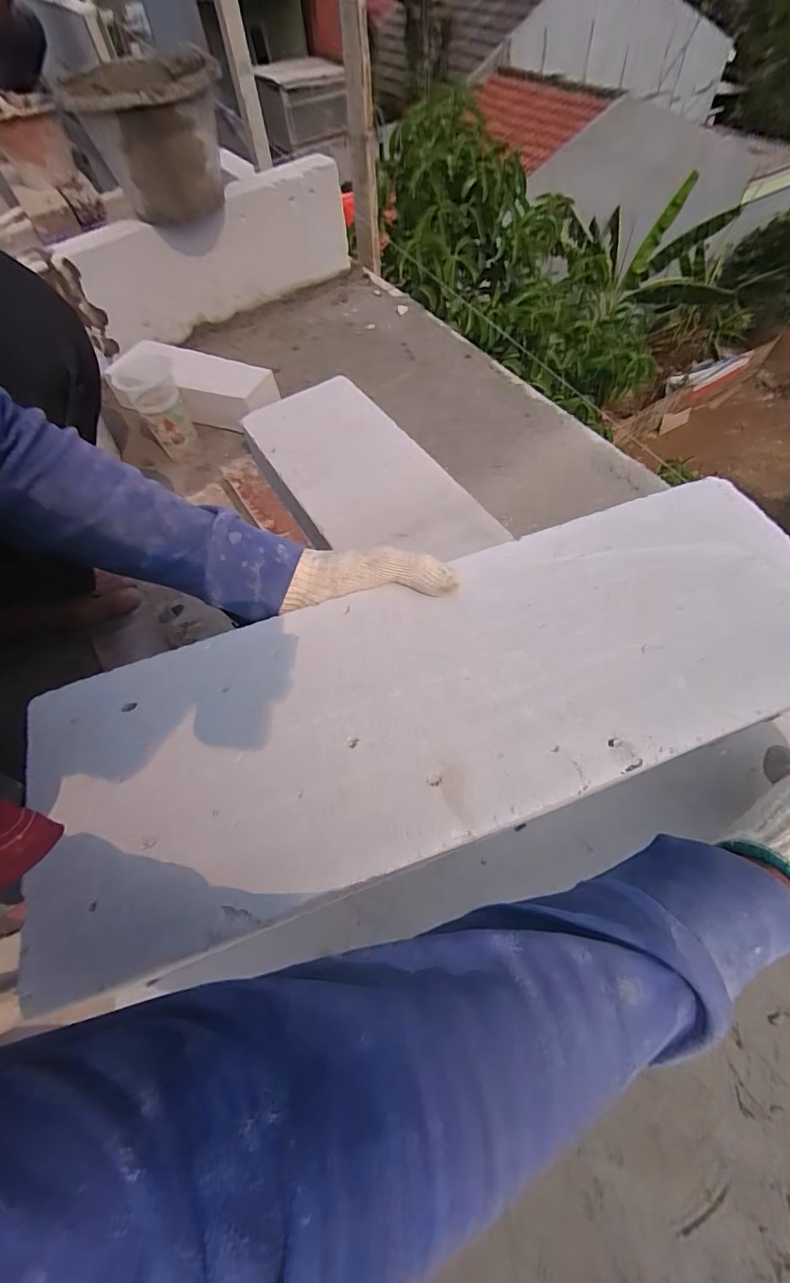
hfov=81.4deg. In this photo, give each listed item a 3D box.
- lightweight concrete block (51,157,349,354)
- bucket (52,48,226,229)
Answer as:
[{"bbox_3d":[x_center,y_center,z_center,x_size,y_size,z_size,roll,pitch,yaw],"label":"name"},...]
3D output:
[{"bbox_3d":[-0.358,-0.793,0.950,0.568,0.183,0.080,-36,64,-15],"label":"lightweight concrete block"},{"bbox_3d":[-0.394,-0.843,0.781,0.220,0.175,0.237,-2,60,3],"label":"bucket"}]

